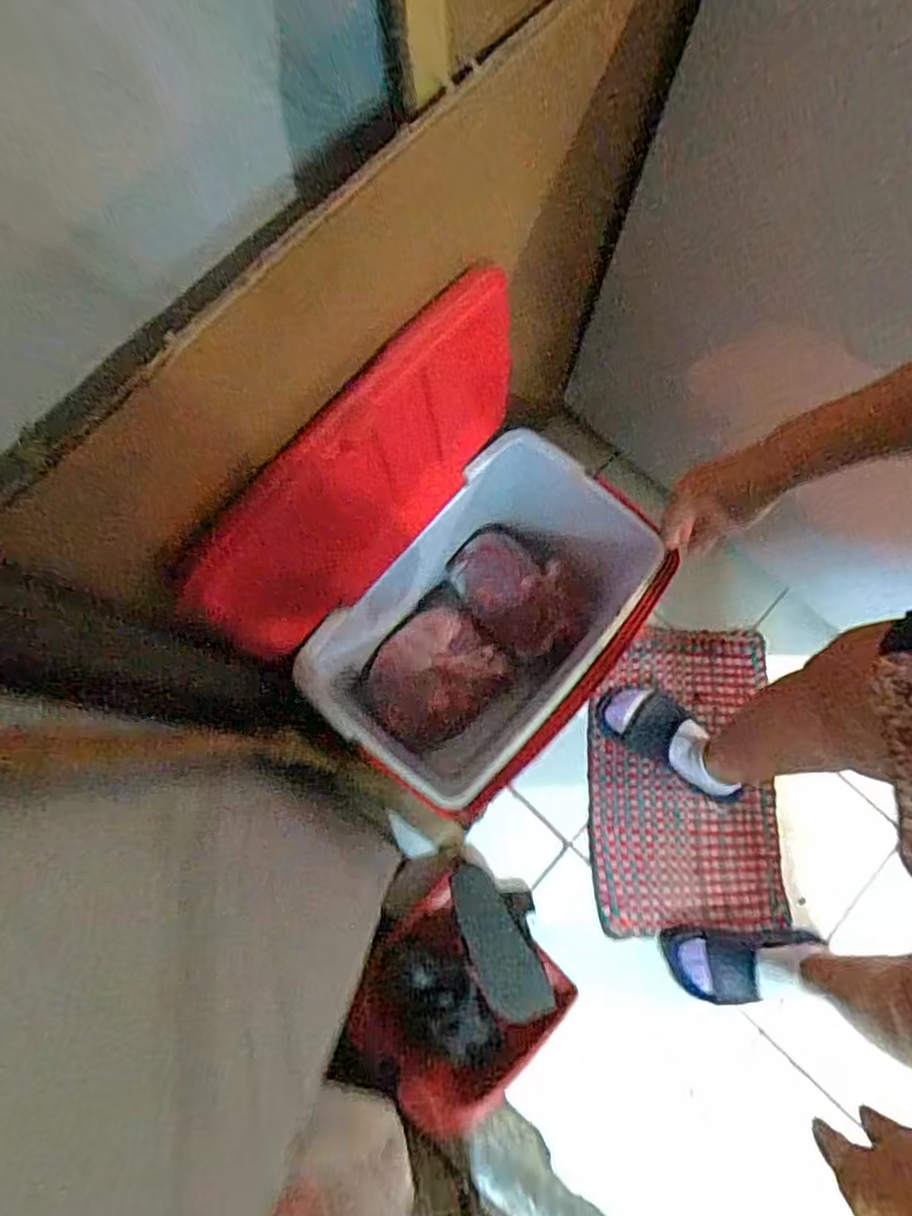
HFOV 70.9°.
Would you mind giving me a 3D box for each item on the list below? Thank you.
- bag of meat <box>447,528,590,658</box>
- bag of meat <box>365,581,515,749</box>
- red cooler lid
[{"bbox_3d":[0.091,-0.025,0.986,0.215,0.052,0.140,39,79,7],"label":"bag of meat"},{"bbox_3d":[-0.037,0.102,0.988,0.180,0.058,0.212,43,80,8],"label":"bag of meat"},{"bbox_3d":[-0.087,-0.126,0.683,0.074,0.266,0.423,43,79,8],"label":"red cooler lid"}]

